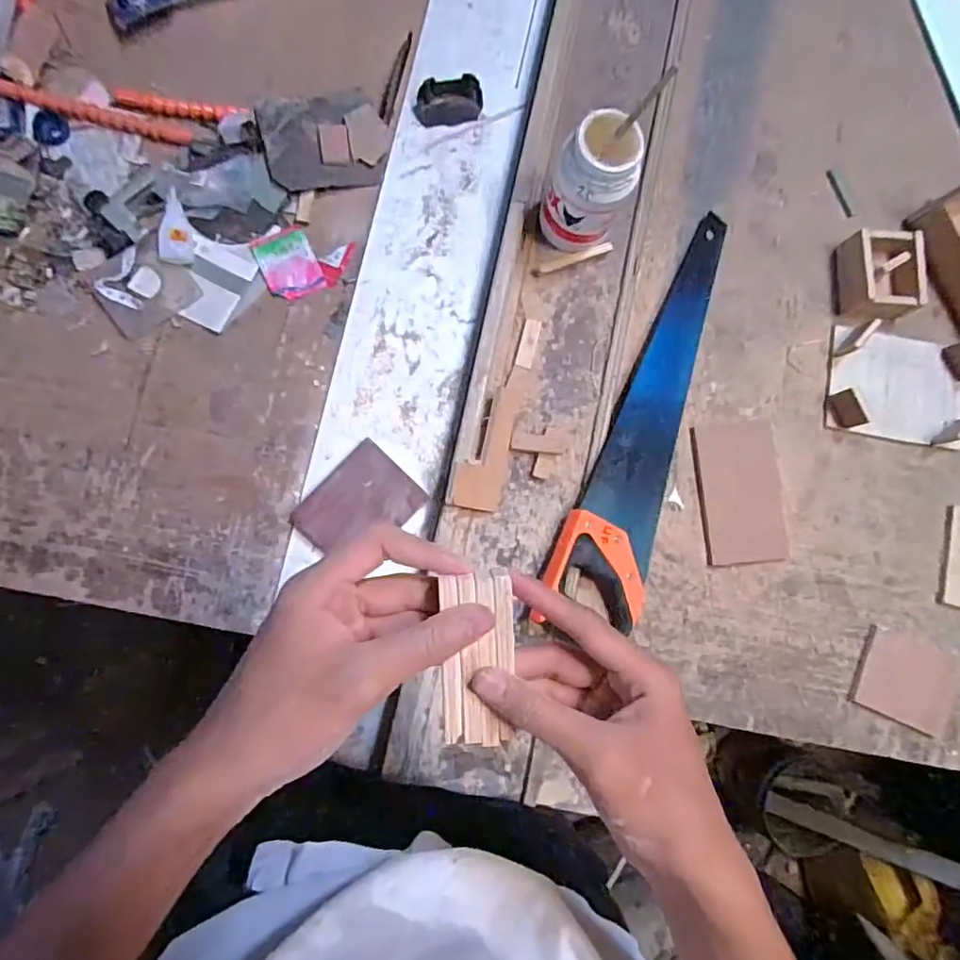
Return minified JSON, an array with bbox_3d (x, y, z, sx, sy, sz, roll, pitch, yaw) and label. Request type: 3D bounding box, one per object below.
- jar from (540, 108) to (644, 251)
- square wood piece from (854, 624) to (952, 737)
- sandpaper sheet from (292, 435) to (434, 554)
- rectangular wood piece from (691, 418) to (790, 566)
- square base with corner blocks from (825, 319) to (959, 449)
[{"bbox_3d":[0.110,-0.293,0.580,0.072,0.129,0.068,1,85,-6],"label":"jar"},{"bbox_3d":[0.484,0.225,0.649,0.119,0.009,0.096,24,83,-4],"label":"square wood piece"},{"bbox_3d":[-0.123,0.029,0.585,0.087,0.012,0.114,44,78,-8],"label":"sandpaper sheet"},{"bbox_3d":[0.294,0.014,0.647,0.093,0.012,0.158,-6,85,-7],"label":"rectangular wood piece"},{"bbox_3d":[0.495,-0.110,0.666,0.171,0.029,0.124,9,84,-5],"label":"square base with corner blocks"}]

